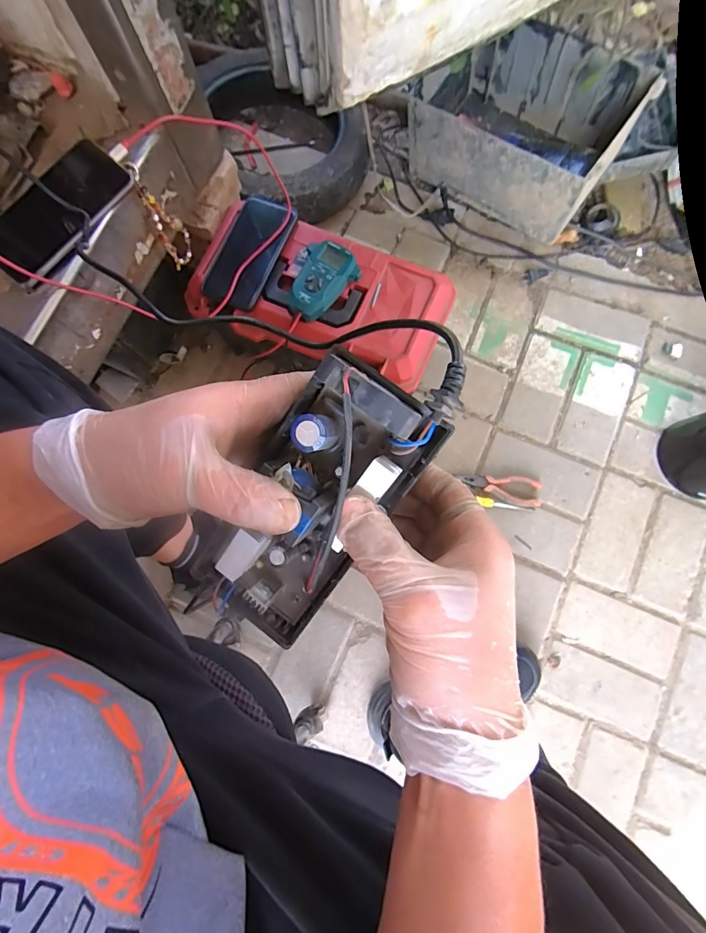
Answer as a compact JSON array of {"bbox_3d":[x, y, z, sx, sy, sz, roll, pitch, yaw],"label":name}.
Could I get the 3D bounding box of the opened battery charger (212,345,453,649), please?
[{"bbox_3d":[-0.022,0.024,0.209,0.072,0.043,0.157,32,109,7],"label":"opened battery charger"}]

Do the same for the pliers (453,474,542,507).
[{"bbox_3d":[0.245,0.034,0.672,0.133,0.012,0.045,13,79,4],"label":"pliers"}]

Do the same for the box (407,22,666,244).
[{"bbox_3d":[0.281,-0.579,0.693,0.324,0.168,0.217,36,82,8],"label":"box"}]

